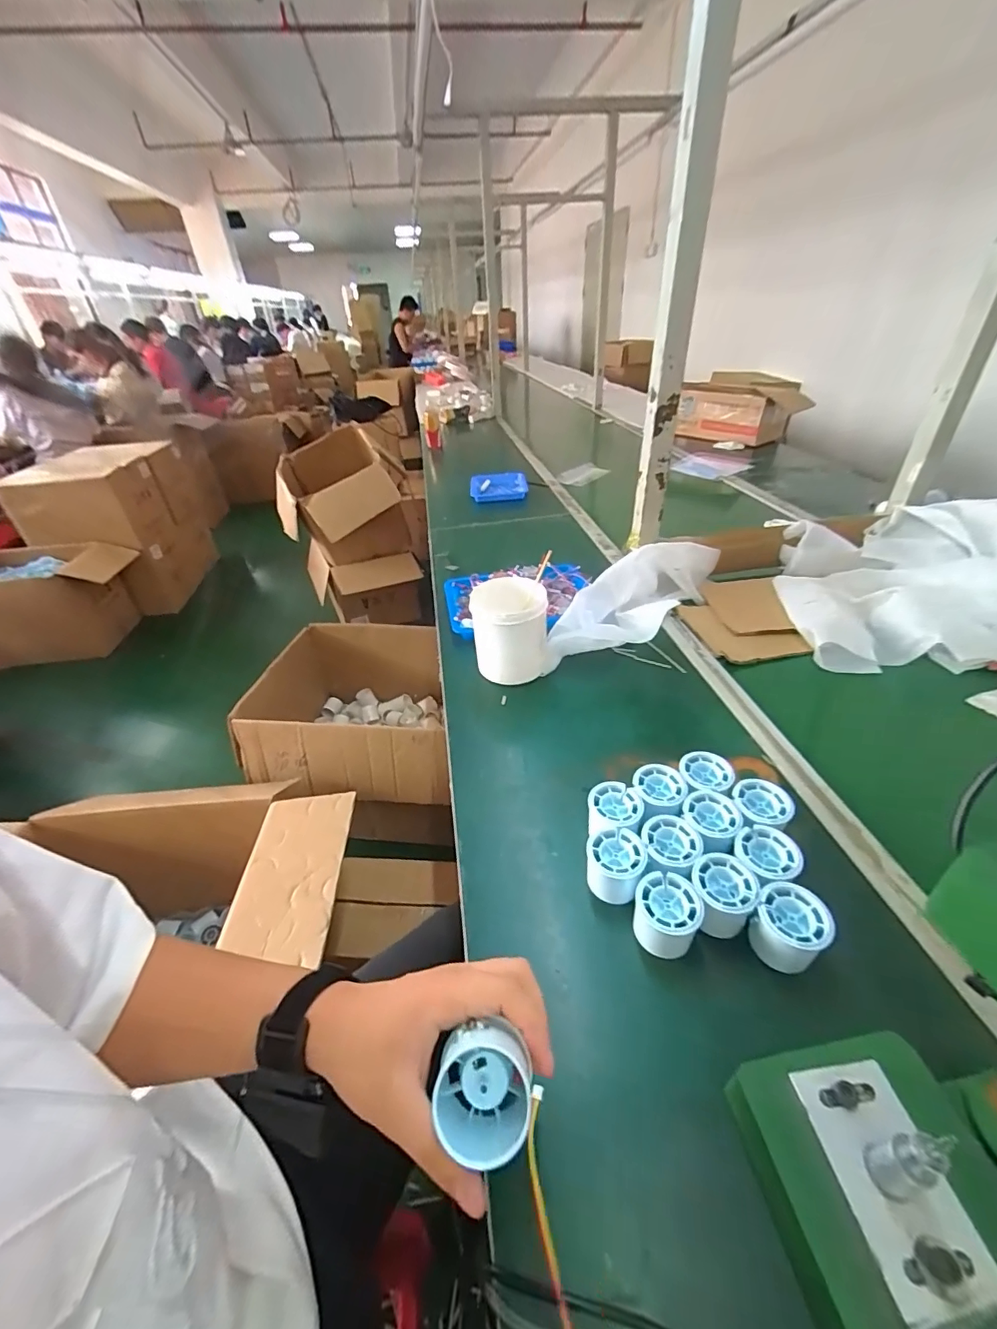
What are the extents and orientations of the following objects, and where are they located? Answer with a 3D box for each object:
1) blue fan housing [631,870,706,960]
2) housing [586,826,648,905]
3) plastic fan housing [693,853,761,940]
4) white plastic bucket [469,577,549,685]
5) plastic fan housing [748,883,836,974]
[{"bbox_3d":[0.150,0.229,0.436,0.054,0.054,0.059,16,42,27],"label":"blue fan housing"},{"bbox_3d":[0.115,0.200,0.481,0.057,0.049,0.055,3,37,13],"label":"housing"},{"bbox_3d":[0.205,0.213,0.446,0.057,0.046,0.058,-6,36,0],"label":"plastic fan housing"},{"bbox_3d":[0.022,-0.040,0.745,0.116,0.143,0.104,-7,36,0],"label":"white plastic bucket"},{"bbox_3d":[0.250,0.229,0.419,0.053,0.049,0.056,-4,36,3],"label":"plastic fan housing"}]

